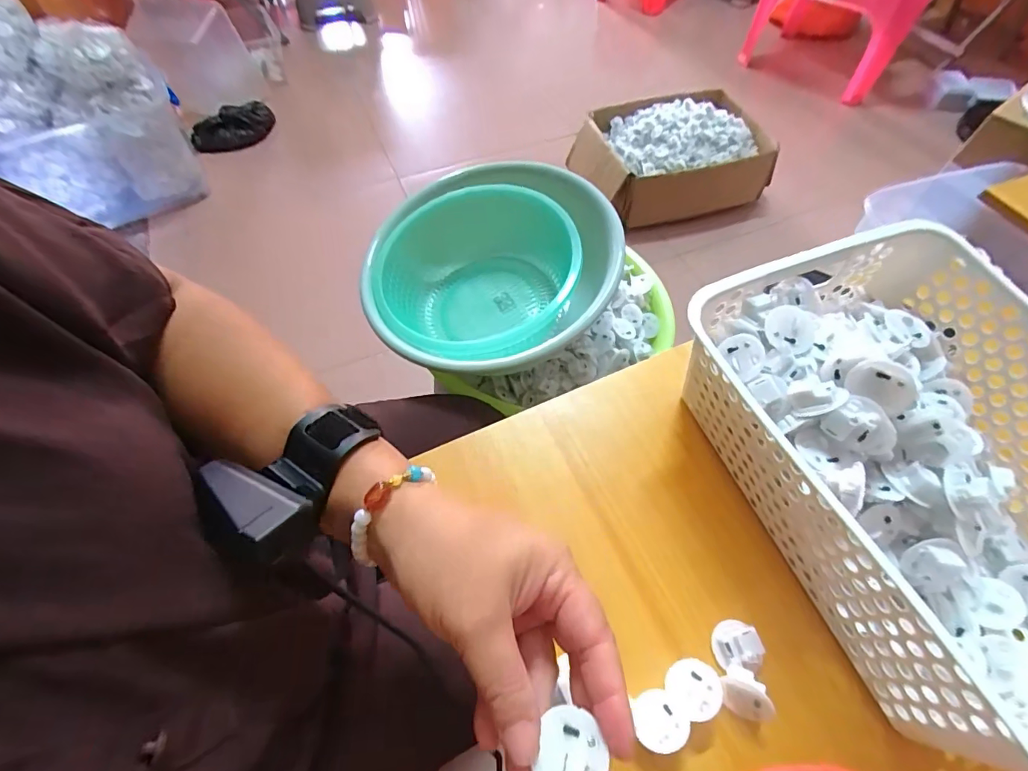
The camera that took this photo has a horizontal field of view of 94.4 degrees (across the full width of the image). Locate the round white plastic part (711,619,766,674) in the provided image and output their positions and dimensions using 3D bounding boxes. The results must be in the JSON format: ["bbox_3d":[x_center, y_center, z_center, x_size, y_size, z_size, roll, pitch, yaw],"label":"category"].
[{"bbox_3d":[0.146,0.170,0.311,0.026,0.015,0.029,4,59,3],"label":"round white plastic part"}]

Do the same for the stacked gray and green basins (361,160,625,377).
[{"bbox_3d":[-0.024,-0.127,0.555,0.244,0.143,0.275,4,59,3],"label":"stacked gray and green basins"}]

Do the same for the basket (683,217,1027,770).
[{"bbox_3d":[0.264,0.053,0.307,0.200,0.108,0.301,-21,61,-12],"label":"basket"}]

